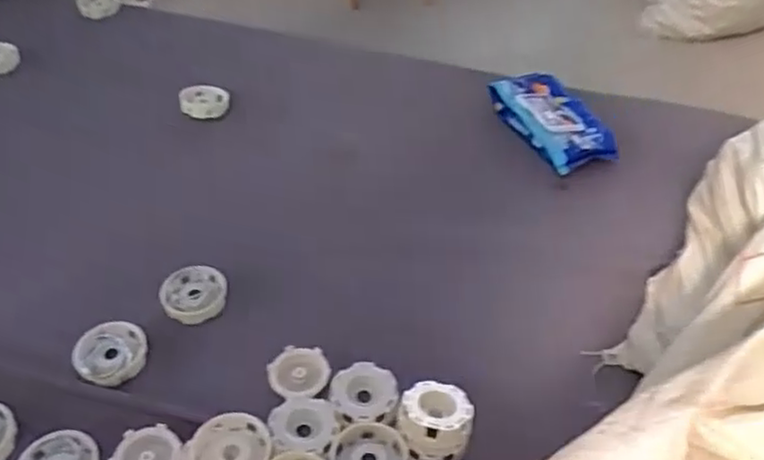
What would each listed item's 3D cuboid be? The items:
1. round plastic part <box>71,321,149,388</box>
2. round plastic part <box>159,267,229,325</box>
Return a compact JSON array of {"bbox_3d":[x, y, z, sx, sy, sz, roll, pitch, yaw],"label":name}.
[{"bbox_3d":[-0.254,0.115,0.634,0.064,0.021,0.063,0,45,0],"label":"round plastic part"},{"bbox_3d":[-0.192,0.062,0.689,0.062,0.020,0.064,0,45,0],"label":"round plastic part"}]

